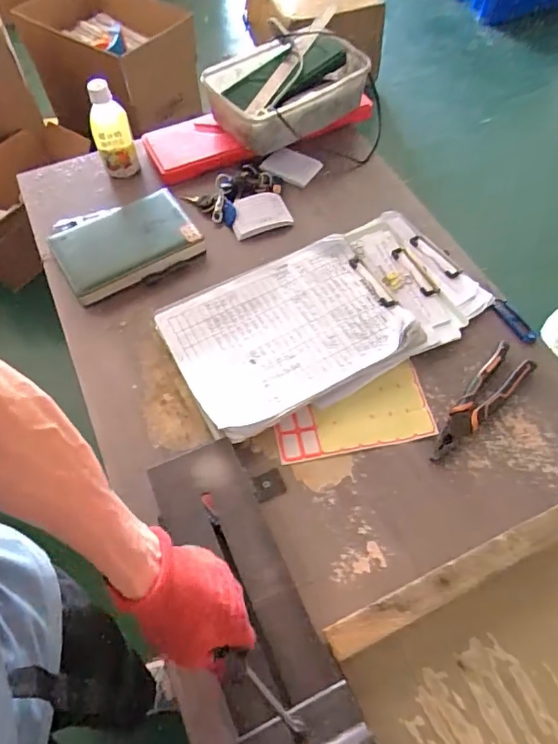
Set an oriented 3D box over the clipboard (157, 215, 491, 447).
[{"bbox_3d":[0.063,-0.083,0.725,0.424,0.045,0.234,-26,62,-13],"label":"clipboard"}]

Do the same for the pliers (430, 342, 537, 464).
[{"bbox_3d":[0.252,0.042,0.651,0.050,0.020,0.183,36,67,20],"label":"pliers"}]

